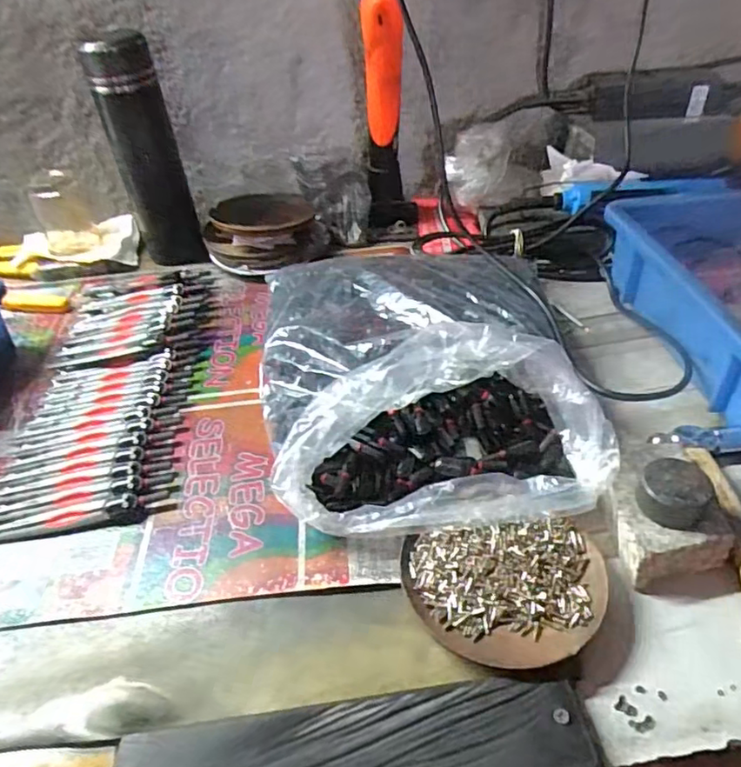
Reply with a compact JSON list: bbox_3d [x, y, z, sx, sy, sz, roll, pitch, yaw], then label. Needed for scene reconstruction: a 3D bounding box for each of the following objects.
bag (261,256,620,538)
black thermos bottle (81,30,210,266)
[{"bbox_3d":[0.030,-0.027,0.452,0.239,0.079,0.286,-5,40,0],"label":"bag"},{"bbox_3d":[-0.233,-0.238,0.614,0.064,0.210,0.054,-17,42,-14],"label":"black thermos bottle"}]

